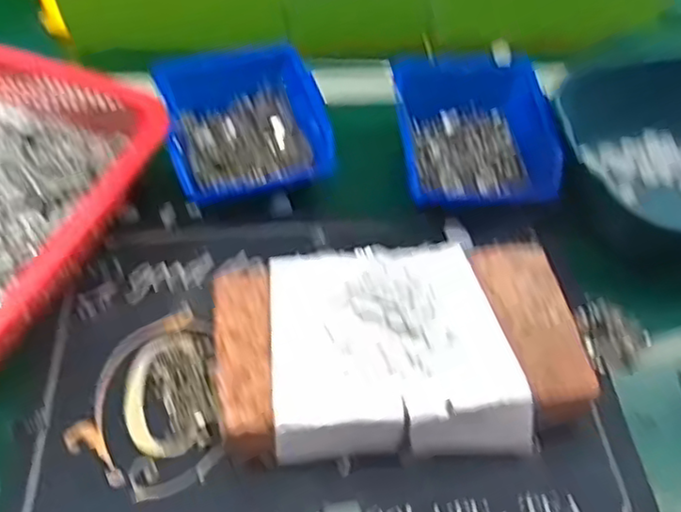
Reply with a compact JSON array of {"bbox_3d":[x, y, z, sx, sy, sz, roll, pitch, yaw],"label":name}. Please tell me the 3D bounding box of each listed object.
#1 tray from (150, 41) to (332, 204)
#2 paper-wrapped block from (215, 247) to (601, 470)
[{"bbox_3d":[-0.082,-0.113,0.555,0.123,0.060,0.166,-12,54,-11],"label":"tray"},{"bbox_3d":[0.036,0.062,0.430,0.221,0.053,0.134,-1,52,-3],"label":"paper-wrapped block"}]

